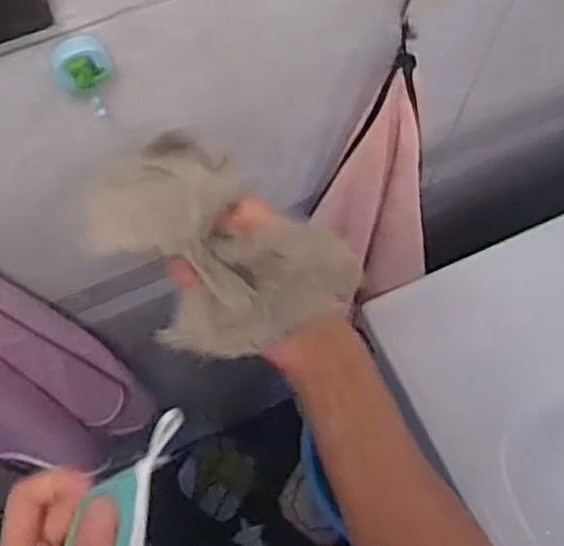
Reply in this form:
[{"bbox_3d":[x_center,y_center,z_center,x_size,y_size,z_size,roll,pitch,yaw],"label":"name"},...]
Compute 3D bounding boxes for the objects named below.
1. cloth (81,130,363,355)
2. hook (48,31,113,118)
[{"bbox_3d":[-0.042,-0.011,0.453,0.152,0.071,0.094,41,73,13],"label":"cloth"},{"bbox_3d":[-0.101,-0.101,0.388,0.029,0.054,0.012,-24,71,-11],"label":"hook"}]

